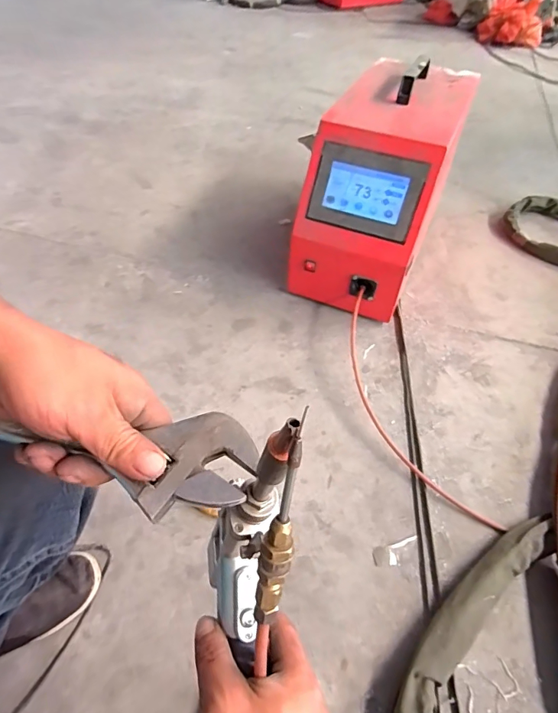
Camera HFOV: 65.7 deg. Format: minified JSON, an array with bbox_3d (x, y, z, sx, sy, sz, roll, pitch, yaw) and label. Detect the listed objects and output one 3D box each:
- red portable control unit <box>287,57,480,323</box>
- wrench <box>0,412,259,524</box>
[{"bbox_3d":[0.240,-0.402,0.997,0.267,0.341,0.505,19,53,14],"label":"red portable control unit"},{"bbox_3d":[-0.158,0.051,0.285,0.283,0.018,0.066,9,51,6],"label":"wrench"}]

